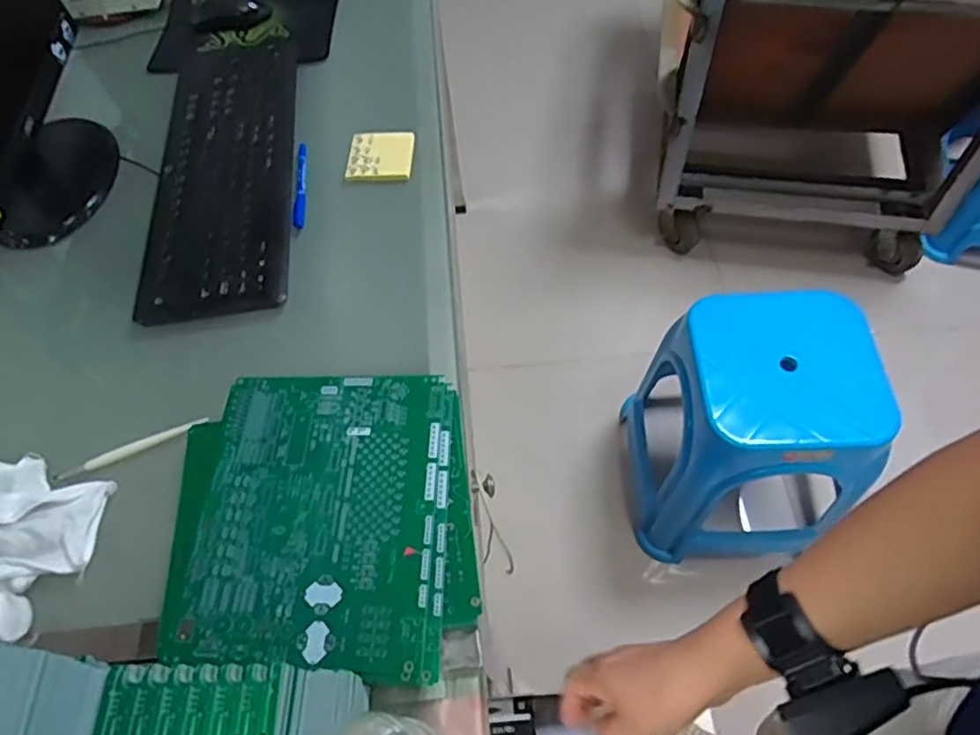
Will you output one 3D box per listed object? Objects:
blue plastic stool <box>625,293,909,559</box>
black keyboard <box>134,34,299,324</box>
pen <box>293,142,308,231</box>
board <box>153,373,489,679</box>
[{"bbox_3d":[0.441,0.118,1.133,0.326,0.430,0.327,1,60,4],"label":"blue plastic stool"},{"bbox_3d":[-0.323,-0.270,0.785,0.161,0.021,0.492,-8,60,-1],"label":"black keyboard"},{"bbox_3d":[-0.225,-0.220,0.767,0.012,0.016,0.135,-6,60,0],"label":"pen"},{"bbox_3d":[-0.140,0.120,0.541,0.250,0.013,0.247,0,60,4],"label":"board"}]

